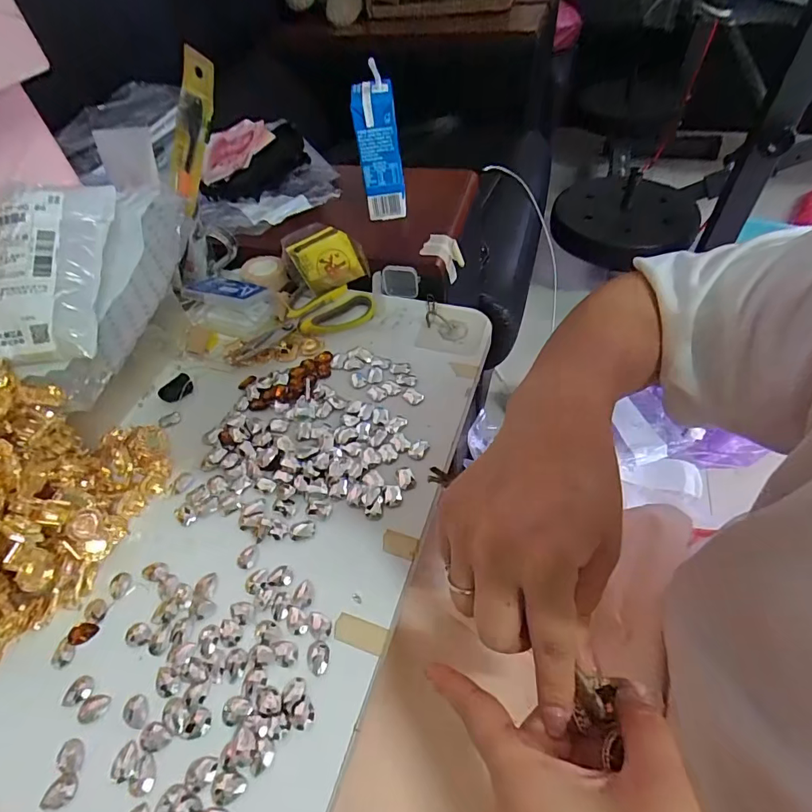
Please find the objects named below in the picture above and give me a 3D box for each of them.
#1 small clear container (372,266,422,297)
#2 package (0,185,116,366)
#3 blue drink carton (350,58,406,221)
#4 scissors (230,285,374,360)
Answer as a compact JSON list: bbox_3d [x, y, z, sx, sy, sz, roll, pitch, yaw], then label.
[{"bbox_3d":[-0.010,-0.122,0.449,0.046,0.032,0.009,1,52,6],"label":"small clear container"},{"bbox_3d":[-0.279,-0.095,0.333,0.117,0.026,0.134,-7,77,-7],"label":"package"},{"bbox_3d":[-0.025,-0.247,0.443,0.040,0.128,0.031,-6,51,1],"label":"blue drink carton"},{"bbox_3d":[-0.102,-0.086,0.442,0.137,0.014,0.061,-22,53,-12],"label":"scissors"}]

